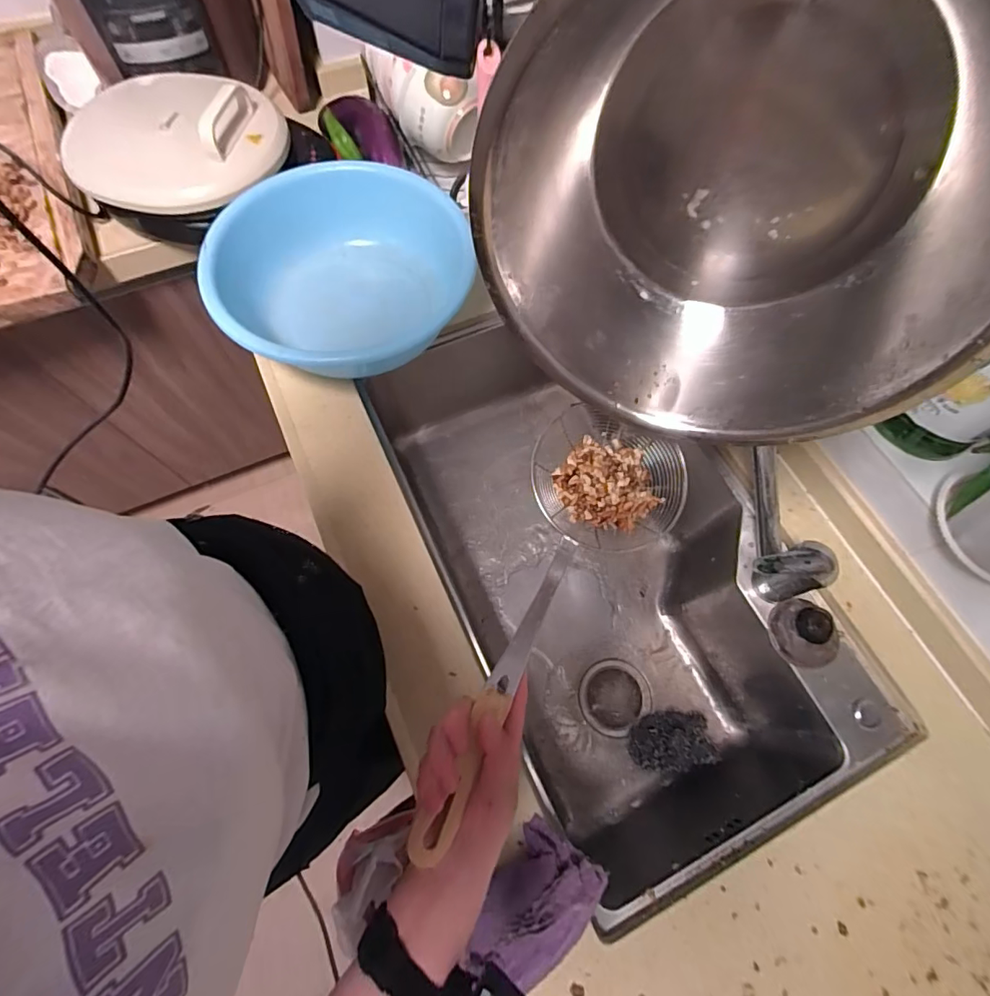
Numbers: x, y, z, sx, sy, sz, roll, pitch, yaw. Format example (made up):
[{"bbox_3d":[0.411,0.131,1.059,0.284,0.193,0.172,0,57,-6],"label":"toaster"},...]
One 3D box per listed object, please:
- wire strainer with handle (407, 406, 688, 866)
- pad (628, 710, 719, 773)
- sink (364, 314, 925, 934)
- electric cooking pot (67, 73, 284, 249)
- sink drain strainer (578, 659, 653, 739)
[{"bbox_3d":[0.051,0.076,0.422,0.142,0.043,0.400,27,56,10],"label":"wire strainer with handle"},{"bbox_3d":[0.261,0.353,0.724,0.118,0.050,0.079,-10,67,-6],"label":"pad"},{"bbox_3d":[0.155,0.088,0.754,0.426,0.258,0.730,-21,68,-10],"label":"sink"},{"bbox_3d":[-0.477,-0.514,0.756,0.285,0.148,0.261,1,66,-1],"label":"electric cooking pot"},{"bbox_3d":[0.183,0.307,0.770,0.109,0.014,0.101,1,66,-1],"label":"sink drain strainer"}]

